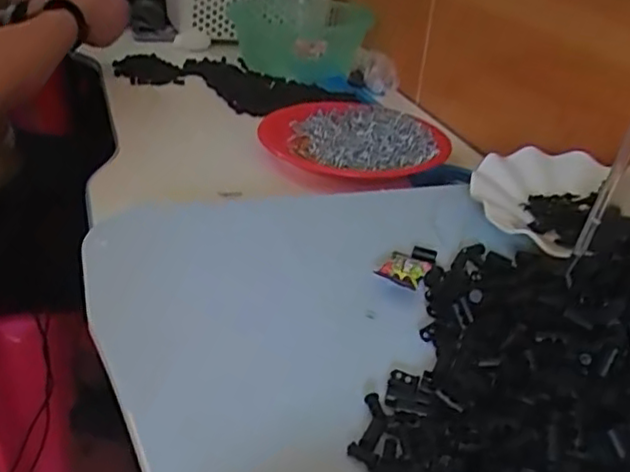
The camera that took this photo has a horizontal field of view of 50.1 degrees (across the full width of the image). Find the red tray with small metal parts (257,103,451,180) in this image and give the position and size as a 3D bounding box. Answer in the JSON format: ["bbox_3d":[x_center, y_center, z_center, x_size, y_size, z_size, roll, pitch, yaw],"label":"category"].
[{"bbox_3d":[0.051,-0.115,0.831,0.226,0.040,0.265,0,30,-9],"label":"red tray with small metal parts"}]

